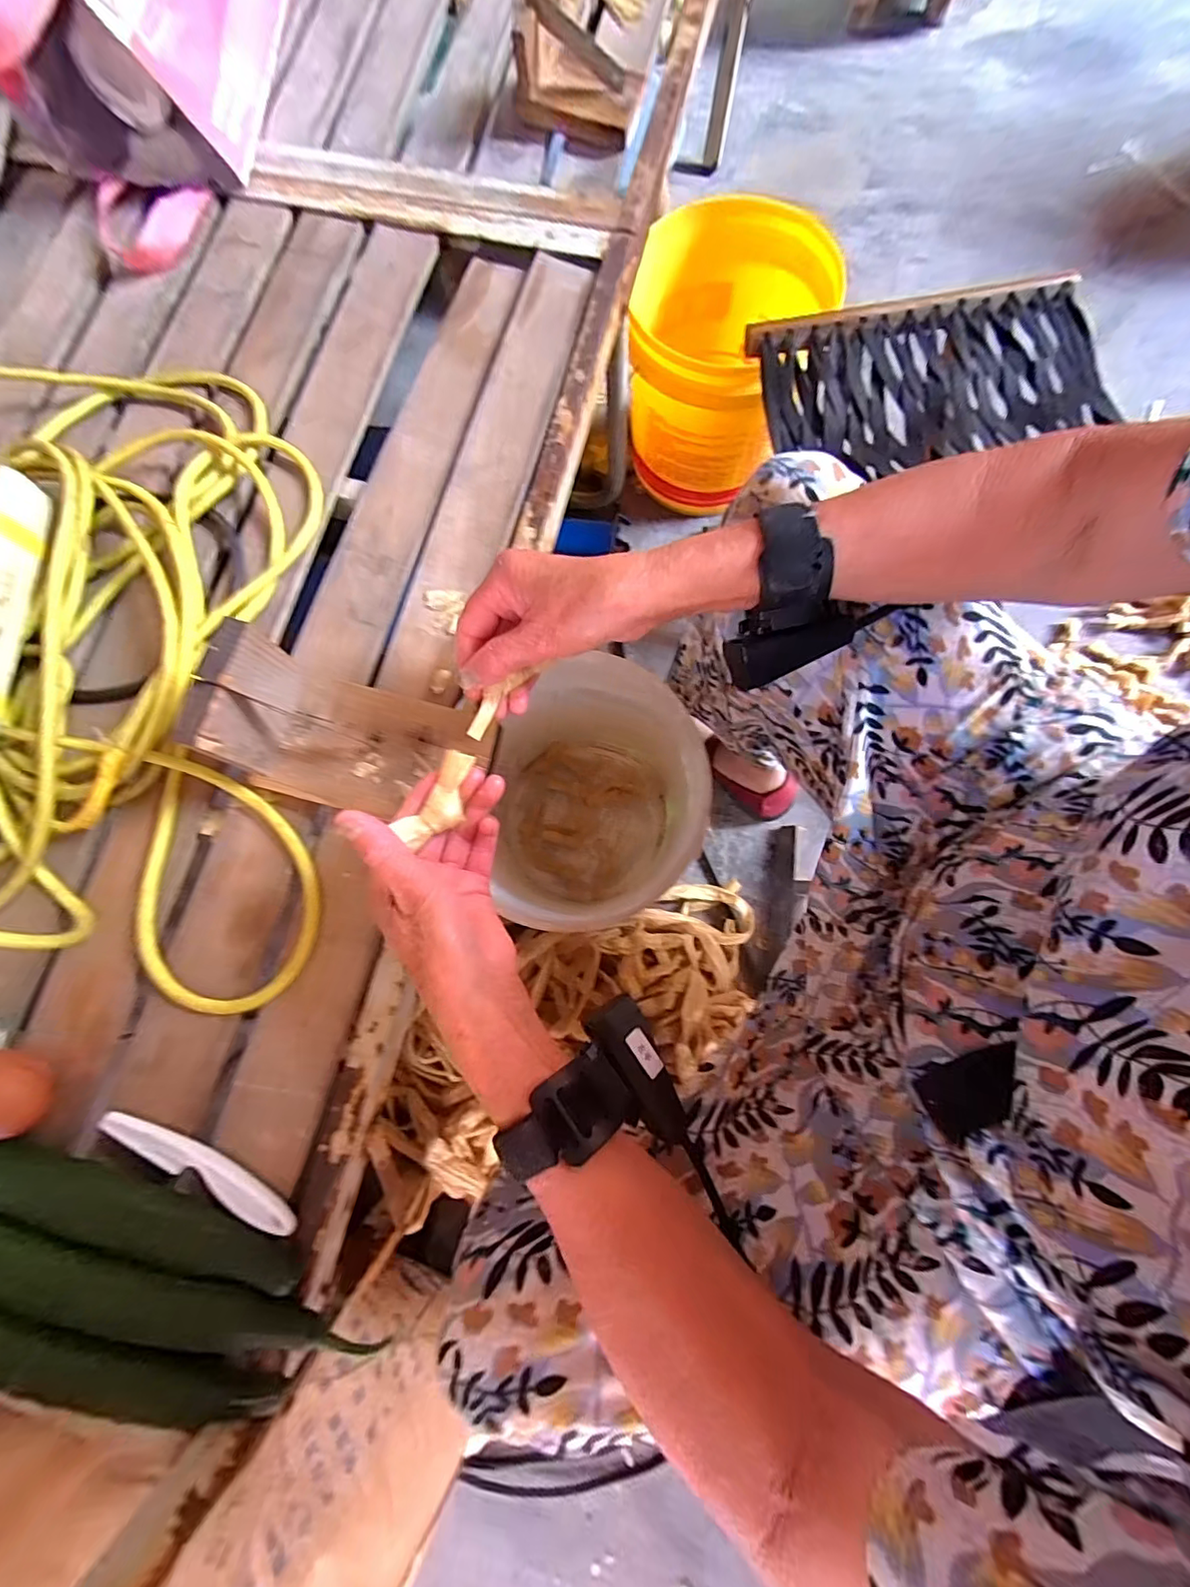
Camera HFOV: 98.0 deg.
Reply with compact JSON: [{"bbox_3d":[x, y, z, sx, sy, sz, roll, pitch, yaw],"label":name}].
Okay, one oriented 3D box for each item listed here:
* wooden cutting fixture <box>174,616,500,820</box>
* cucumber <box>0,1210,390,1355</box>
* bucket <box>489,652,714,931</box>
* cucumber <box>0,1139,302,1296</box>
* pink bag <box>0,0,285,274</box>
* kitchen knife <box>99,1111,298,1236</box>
[{"bbox_3d":[-0.150,-0.034,0.327,0.150,0.087,0.083,15,79,4],"label":"wooden cutting fixture"},{"bbox_3d":[-0.284,0.274,0.296,0.311,0.029,0.036,14,79,4],"label":"cucumber"},{"bbox_3d":[-0.015,0.020,0.599,0.242,0.253,0.233,-1,78,3],"label":"bucket"},{"bbox_3d":[-0.301,0.240,0.308,0.263,0.026,0.033,15,79,4],"label":"cucumber"},{"bbox_3d":[-0.405,-0.661,0.437,0.171,0.145,0.345,6,79,2],"label":"pink bag"},{"bbox_3d":[-0.243,0.230,0.318,0.136,0.012,0.018,23,80,5],"label":"kitchen knife"}]

